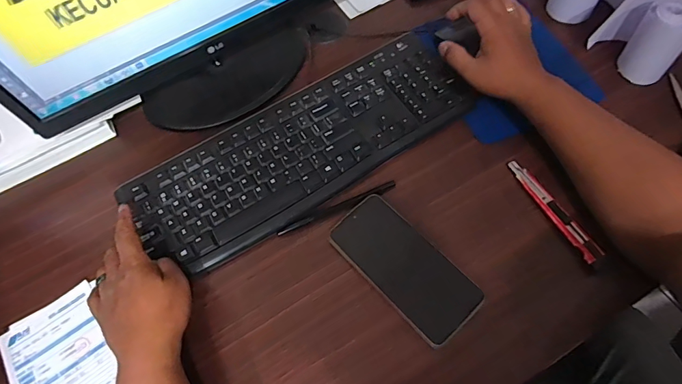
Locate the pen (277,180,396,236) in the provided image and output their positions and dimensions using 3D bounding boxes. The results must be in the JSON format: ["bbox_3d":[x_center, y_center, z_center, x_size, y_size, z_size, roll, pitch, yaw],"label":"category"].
[{"bbox_3d":[-0.005,0.019,0.477,0.144,0.012,0.011,-20,64,-5],"label":"pen"}]

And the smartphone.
[{"bbox_3d":[0.066,0.077,0.435,0.076,0.006,0.162,-42,66,-12],"label":"smartphone"}]

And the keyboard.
[{"bbox_3d":[-0.045,-0.059,0.508,0.417,0.019,0.154,-30,70,-9],"label":"keyboard"}]

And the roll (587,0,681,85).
[{"bbox_3d":[0.373,-0.196,0.506,0.096,0.092,0.051,39,74,18],"label":"roll"}]

